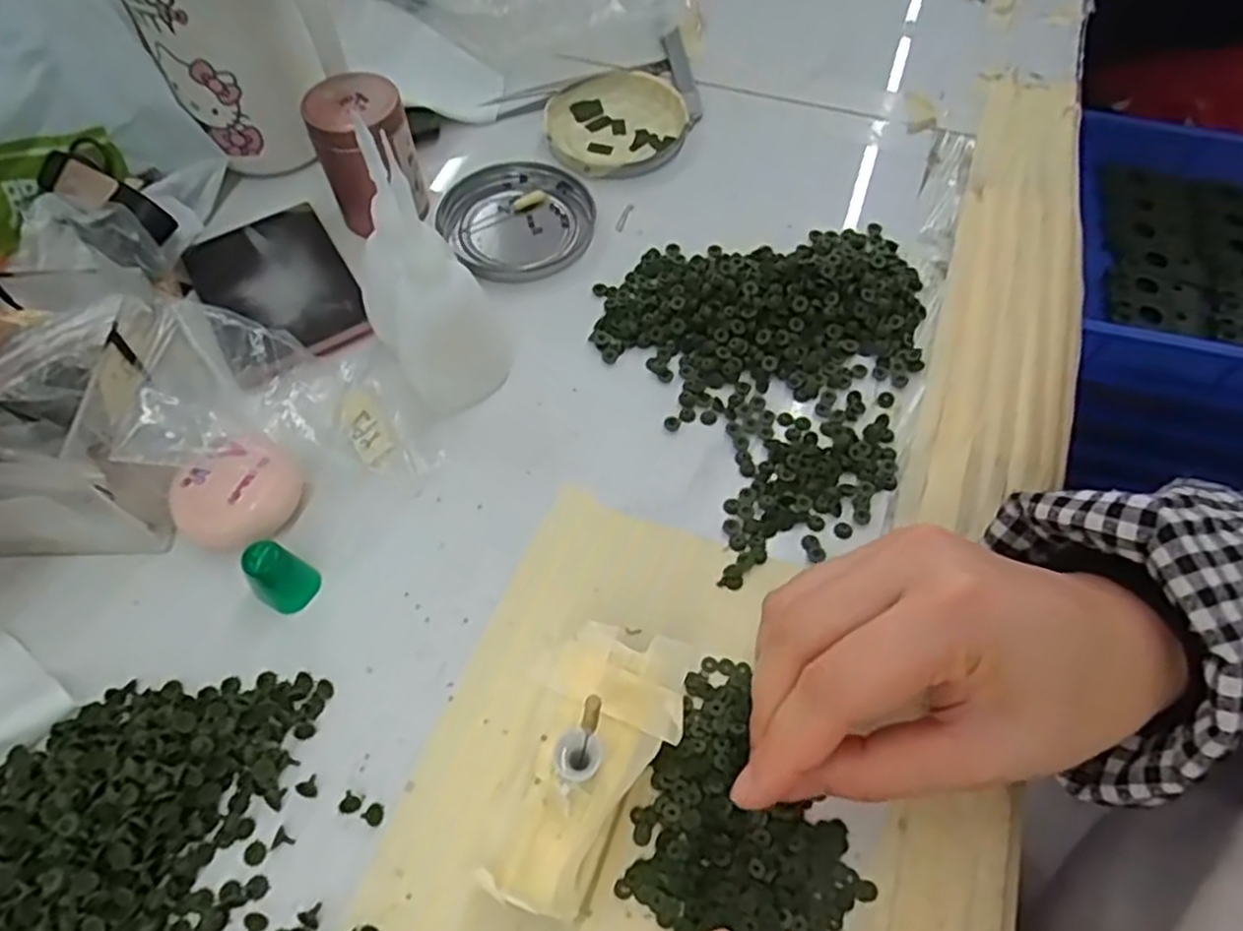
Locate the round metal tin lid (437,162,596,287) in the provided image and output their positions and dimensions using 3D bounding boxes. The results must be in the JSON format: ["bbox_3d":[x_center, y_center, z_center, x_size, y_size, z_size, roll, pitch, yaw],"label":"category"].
[{"bbox_3d":[-0.054,-0.129,0.406,0.078,0.008,0.082,0,59,0],"label":"round metal tin lid"}]

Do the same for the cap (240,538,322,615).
[{"bbox_3d":[-0.127,0.041,0.291,0.017,0.028,0.019,38,66,20],"label":"cap"}]

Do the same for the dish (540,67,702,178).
[{"bbox_3d":[-0.004,-0.195,0.442,0.083,0.014,0.077,0,59,0],"label":"dish"}]

